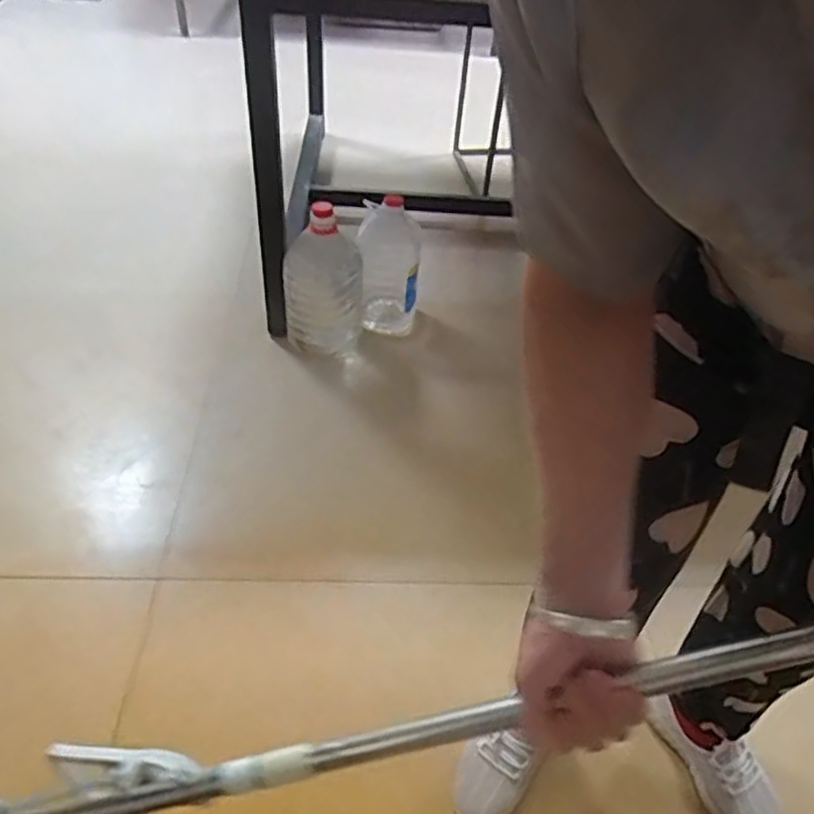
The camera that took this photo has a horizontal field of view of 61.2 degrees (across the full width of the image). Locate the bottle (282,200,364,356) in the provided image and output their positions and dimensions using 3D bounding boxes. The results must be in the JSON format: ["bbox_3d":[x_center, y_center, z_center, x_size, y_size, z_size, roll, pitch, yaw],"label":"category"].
[{"bbox_3d":[-0.182,-0.254,1.490,0.168,0.349,0.169,0,43,-5],"label":"bottle"}]

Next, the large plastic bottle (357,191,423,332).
[{"bbox_3d":[-0.042,-0.312,1.563,0.144,0.289,0.116,6,43,1],"label":"large plastic bottle"}]

